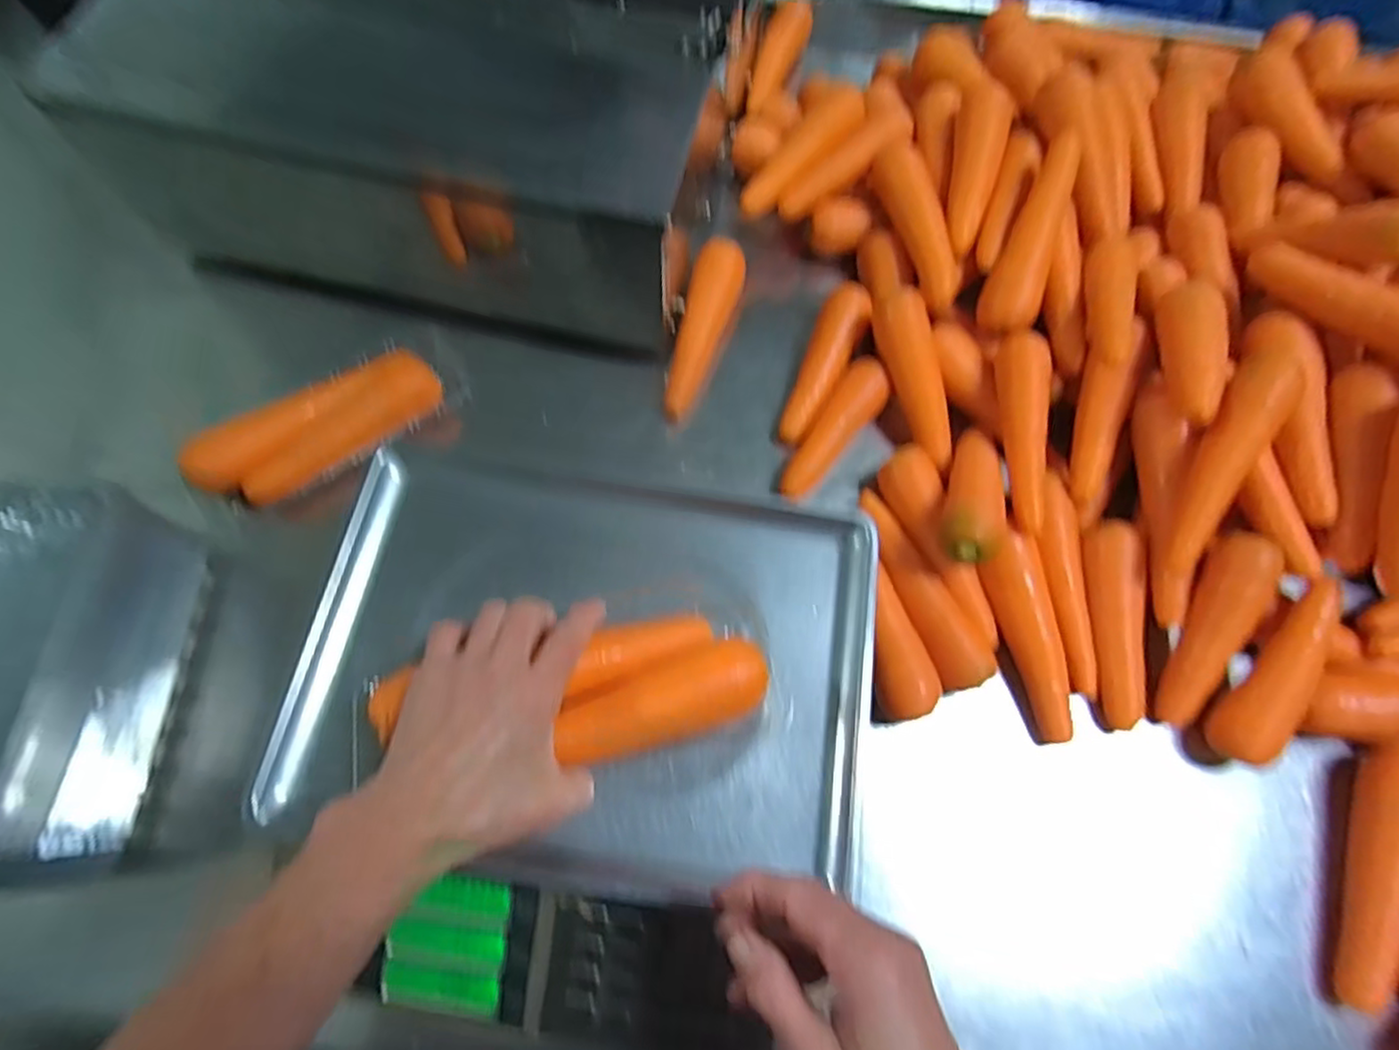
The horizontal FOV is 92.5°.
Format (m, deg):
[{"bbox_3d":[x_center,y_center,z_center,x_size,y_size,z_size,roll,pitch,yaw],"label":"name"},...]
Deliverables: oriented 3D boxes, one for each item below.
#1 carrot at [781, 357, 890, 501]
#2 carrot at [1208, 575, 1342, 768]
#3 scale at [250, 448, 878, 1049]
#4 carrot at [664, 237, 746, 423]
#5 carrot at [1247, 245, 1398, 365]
[{"bbox_3d":[0.120,-0.083,0.578,0.041,0.033,0.141,30,71,9],"label":"carrot"},{"bbox_3d":[0.427,0.109,0.490,0.038,0.034,0.139,28,94,8],"label":"carrot"},{"bbox_3d":[-0.073,0.133,0.445,0.338,0.115,0.344,9,69,1],"label":"scale"},{"bbox_3d":[0.003,-0.182,0.614,0.044,0.032,0.180,15,69,4],"label":"carrot"},{"bbox_3d":[0.493,-0.156,0.494,0.050,0.044,0.178,-20,49,-10],"label":"carrot"}]

